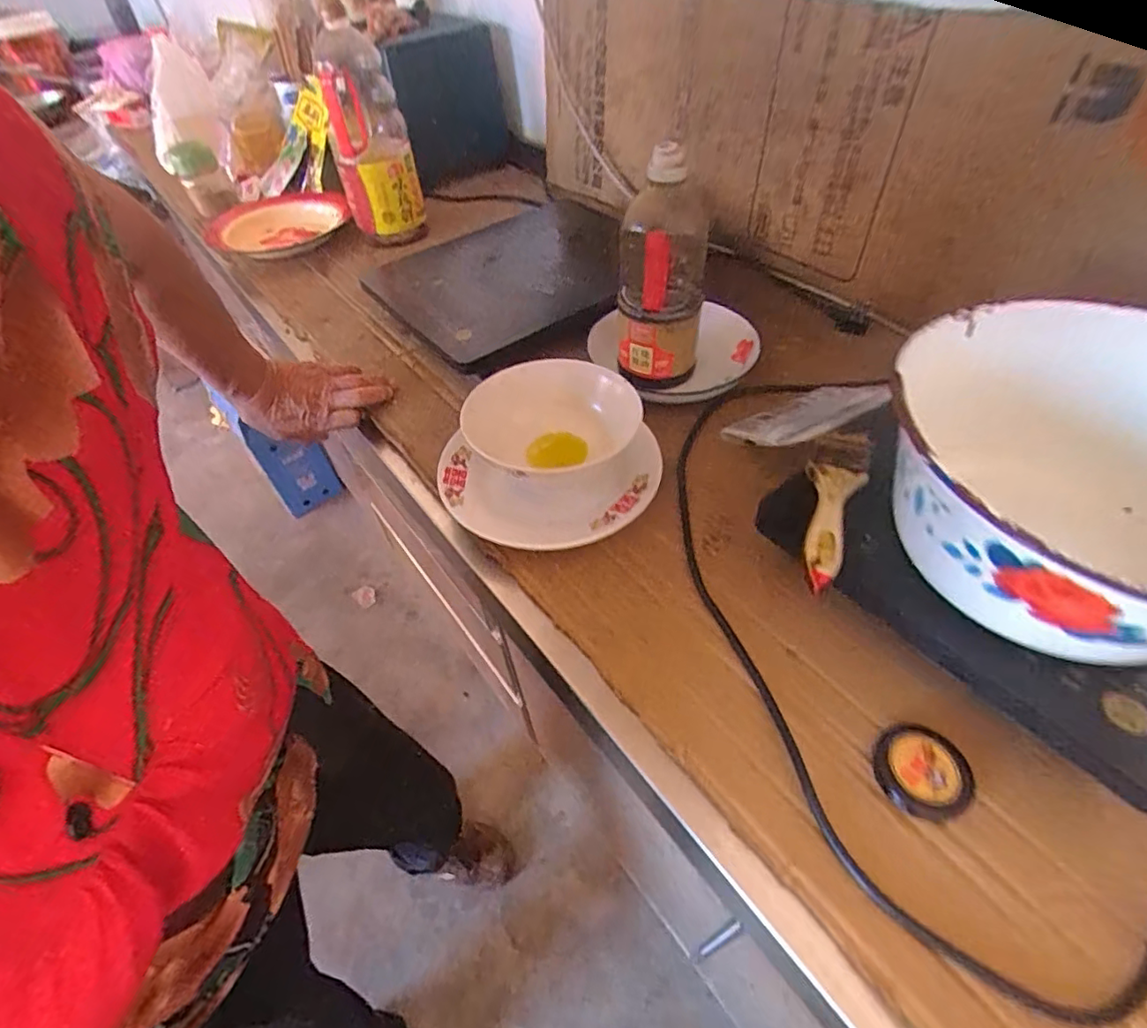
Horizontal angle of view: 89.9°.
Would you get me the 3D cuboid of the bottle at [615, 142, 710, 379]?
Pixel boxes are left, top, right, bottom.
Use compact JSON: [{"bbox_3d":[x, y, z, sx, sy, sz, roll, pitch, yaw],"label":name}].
[{"bbox_3d":[0.081,-0.219,0.529,0.080,0.196,0.063,4,50,9],"label":"bottle"}]

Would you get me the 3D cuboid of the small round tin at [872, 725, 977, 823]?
[{"bbox_3d":[0.215,0.157,0.351,0.053,0.011,0.053,-3,49,3],"label":"small round tin"}]

